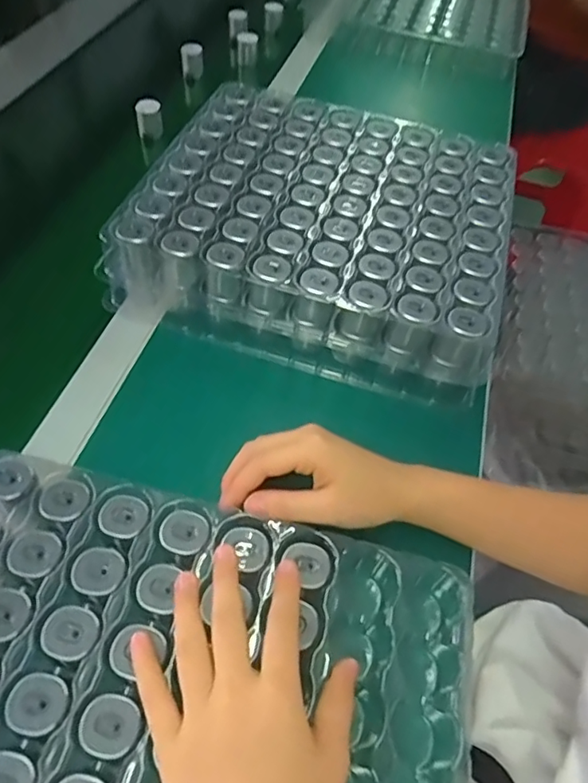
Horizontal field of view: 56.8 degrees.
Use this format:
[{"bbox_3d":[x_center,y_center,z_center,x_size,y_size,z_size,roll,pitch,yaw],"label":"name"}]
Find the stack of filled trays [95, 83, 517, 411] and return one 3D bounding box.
[{"bbox_3d":[0.033,-0.168,0.528,0.329,0.068,0.305,16,54,7],"label":"stack of filled trays"}]

